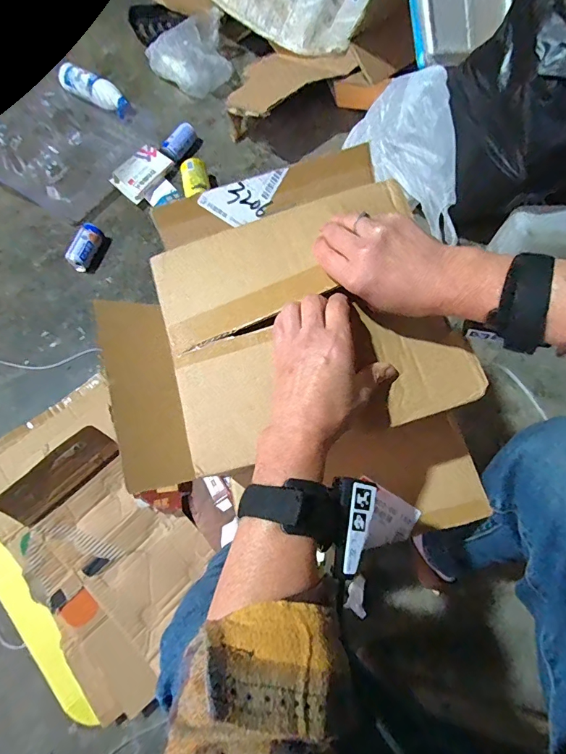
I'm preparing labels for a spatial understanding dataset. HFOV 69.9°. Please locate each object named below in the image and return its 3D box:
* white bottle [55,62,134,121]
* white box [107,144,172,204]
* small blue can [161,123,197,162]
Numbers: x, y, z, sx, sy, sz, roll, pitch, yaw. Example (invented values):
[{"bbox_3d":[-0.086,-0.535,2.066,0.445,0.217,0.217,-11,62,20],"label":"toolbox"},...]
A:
[{"bbox_3d":[-0.522,-0.797,1.139,0.236,0.073,0.081,33,73,11],"label":"white bottle"},{"bbox_3d":[-0.356,-0.520,1.023,0.085,0.019,0.163,33,69,-4],"label":"white box"},{"bbox_3d":[-0.271,-0.615,1.072,0.050,0.059,0.111,28,72,9],"label":"small blue can"}]

